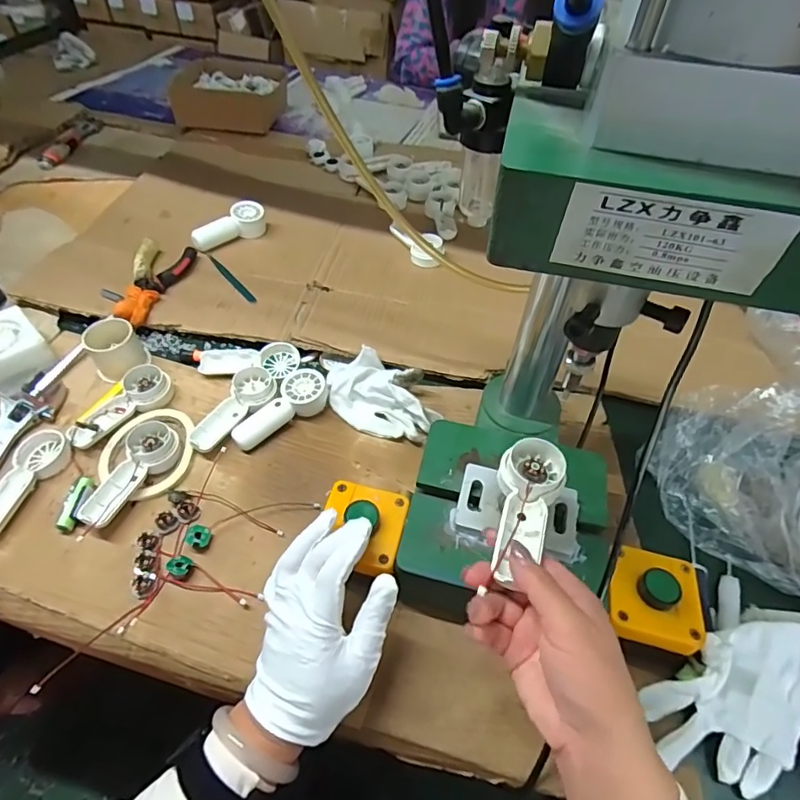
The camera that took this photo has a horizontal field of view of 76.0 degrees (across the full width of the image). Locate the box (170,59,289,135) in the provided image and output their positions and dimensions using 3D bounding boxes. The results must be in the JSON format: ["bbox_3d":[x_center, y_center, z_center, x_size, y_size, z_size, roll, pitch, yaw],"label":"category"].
[{"bbox_3d":[-0.328,-0.614,1.024,0.203,0.069,0.239,1,49,-3],"label":"box"}]

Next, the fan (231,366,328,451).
[{"bbox_3d":[-0.124,0.010,0.536,0.046,0.026,0.108,32,54,22],"label":"fan"}]

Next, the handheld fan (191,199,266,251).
[{"bbox_3d":[-0.248,-0.244,0.739,0.034,0.045,0.115,34,55,23],"label":"handheld fan"}]

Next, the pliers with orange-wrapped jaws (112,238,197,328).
[{"bbox_3d":[-0.311,-0.151,0.651,0.065,0.021,0.158,2,49,-2],"label":"pliers with orange-wrapped jaws"}]

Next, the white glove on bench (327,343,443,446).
[{"bbox_3d":[-0.021,-0.004,0.556,0.133,0.033,0.082,30,53,21],"label":"white glove on bench"}]

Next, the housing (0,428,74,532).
[{"bbox_3d":[-0.353,0.074,0.483,0.055,0.015,0.113,5,49,1],"label":"housing"}]

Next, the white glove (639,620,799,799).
[{"bbox_3d":[0.264,0.216,0.376,0.163,0.056,0.089,-20,53,-20],"label":"white glove"}]

